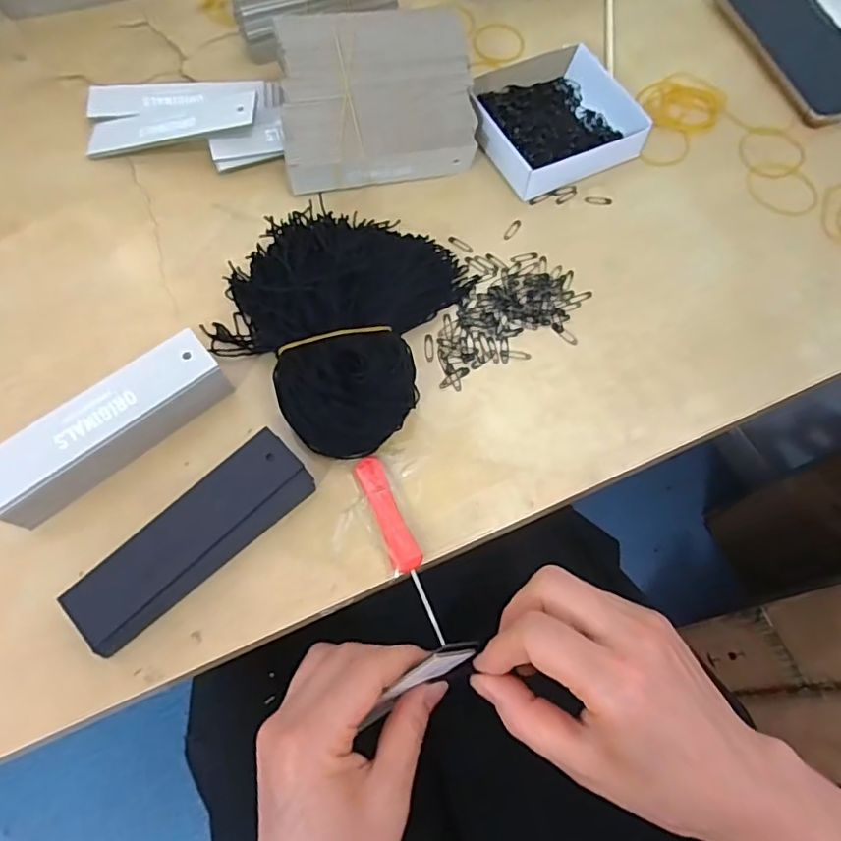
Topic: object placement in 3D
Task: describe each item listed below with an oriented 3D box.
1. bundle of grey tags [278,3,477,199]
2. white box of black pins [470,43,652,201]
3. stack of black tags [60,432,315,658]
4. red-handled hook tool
[{"bbox_3d":[-0.031,-0.222,0.392,0.133,0.060,0.104,-12,68,-8],"label":"bundle of grey tags"},{"bbox_3d":[0.094,-0.226,0.418,0.111,0.028,0.108,-28,71,-14],"label":"white box of black pins"},{"bbox_3d":[-0.115,0.059,0.289,0.125,0.019,0.040,-40,74,-18],"label":"stack of black tags"},{"bbox_3d":[-0.010,0.065,0.296,0.015,0.004,0.102,-21,69,-12],"label":"red-handled hook tool"}]

